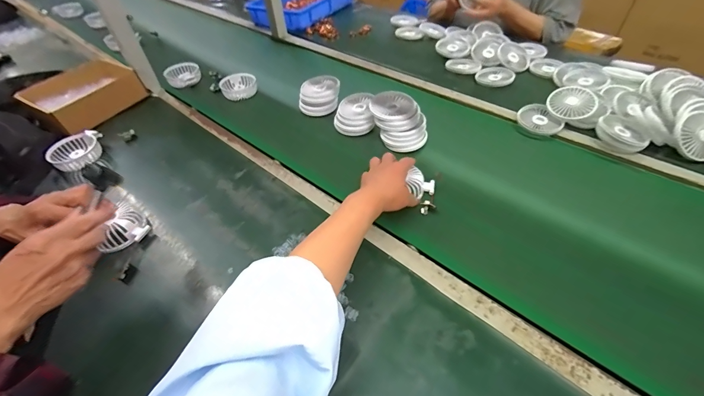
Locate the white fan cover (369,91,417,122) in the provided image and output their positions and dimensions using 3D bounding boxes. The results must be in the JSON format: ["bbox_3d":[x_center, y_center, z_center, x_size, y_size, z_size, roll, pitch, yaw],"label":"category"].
[{"bbox_3d":[0.082,-0.179,0.645,0.085,0.021,0.075,17,50,19],"label":"white fan cover"}]

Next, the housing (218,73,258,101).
[{"bbox_3d":[-0.293,-0.290,0.852,0.091,0.033,0.085,-23,49,-17],"label":"housing"}]

